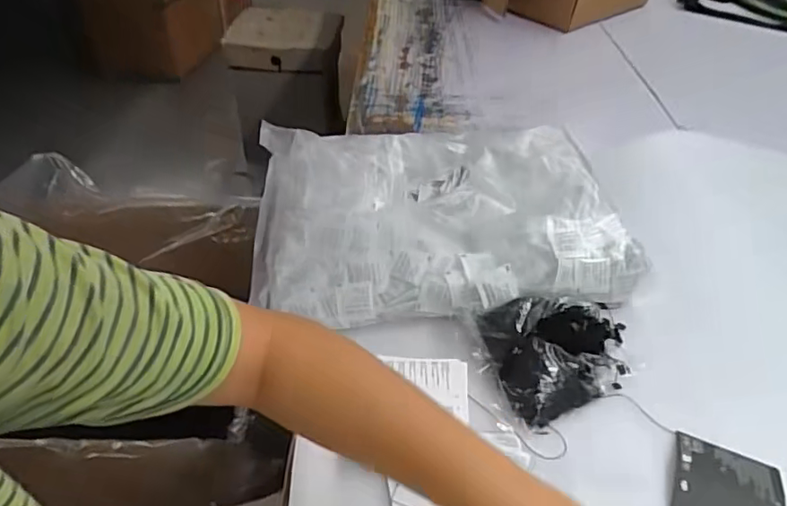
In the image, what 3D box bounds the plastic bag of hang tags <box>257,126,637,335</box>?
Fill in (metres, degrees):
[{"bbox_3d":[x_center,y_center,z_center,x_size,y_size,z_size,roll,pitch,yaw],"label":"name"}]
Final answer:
[{"bbox_3d":[0.048,-0.063,0.715,0.436,0.061,0.347,-3,41,-6],"label":"plastic bag of hang tags"}]

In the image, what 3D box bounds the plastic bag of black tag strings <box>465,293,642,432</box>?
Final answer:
[{"bbox_3d":[0.172,0.099,0.569,0.146,0.050,0.123,-10,43,-14],"label":"plastic bag of black tag strings"}]

